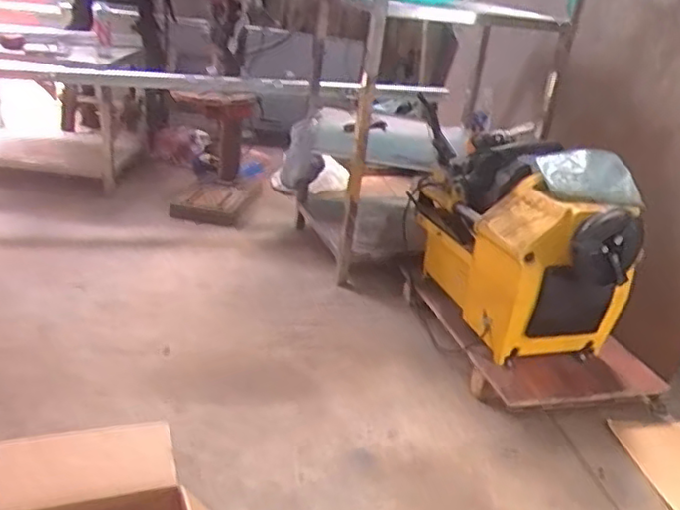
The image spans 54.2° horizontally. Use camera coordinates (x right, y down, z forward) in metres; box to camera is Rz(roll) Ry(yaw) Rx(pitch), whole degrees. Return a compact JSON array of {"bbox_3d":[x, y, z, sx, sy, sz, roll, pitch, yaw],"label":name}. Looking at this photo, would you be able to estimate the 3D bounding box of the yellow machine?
[{"bbox_3d":[0.449,-0.045,1.706,0.292,0.407,0.615,-4,27,-21],"label":"yellow machine"}]

